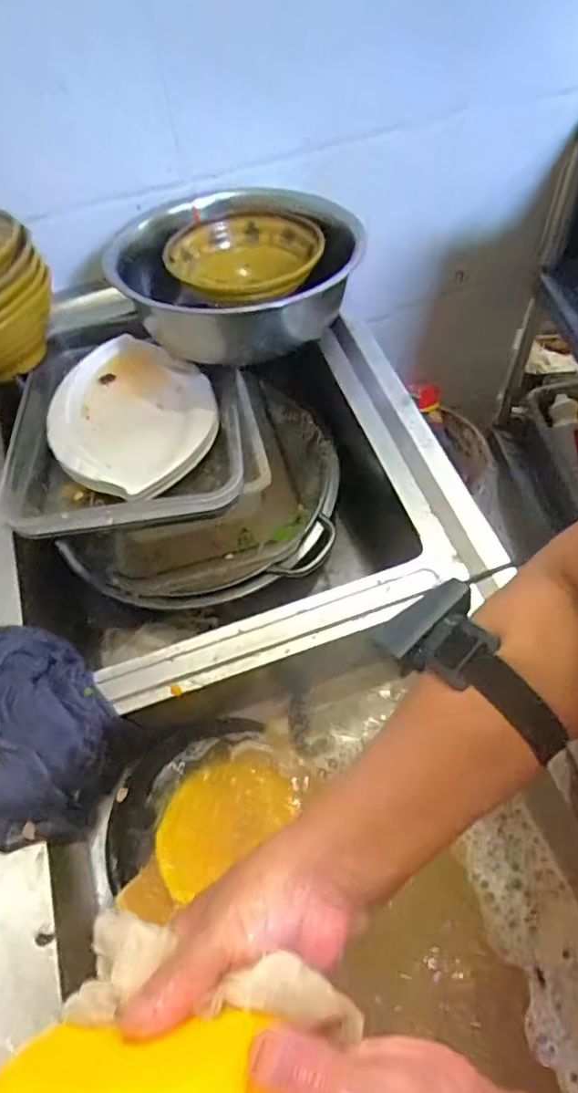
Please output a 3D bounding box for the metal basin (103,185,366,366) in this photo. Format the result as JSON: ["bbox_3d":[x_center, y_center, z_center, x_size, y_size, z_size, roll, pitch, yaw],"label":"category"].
[{"bbox_3d":[-0.063,-0.336,0.764,0.273,0.122,0.262,-2,57,3],"label":"metal basin"}]

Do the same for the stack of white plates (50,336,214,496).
[{"bbox_3d":[-0.199,-0.168,0.747,0.263,0.043,0.207,35,67,24],"label":"stack of white plates"}]

